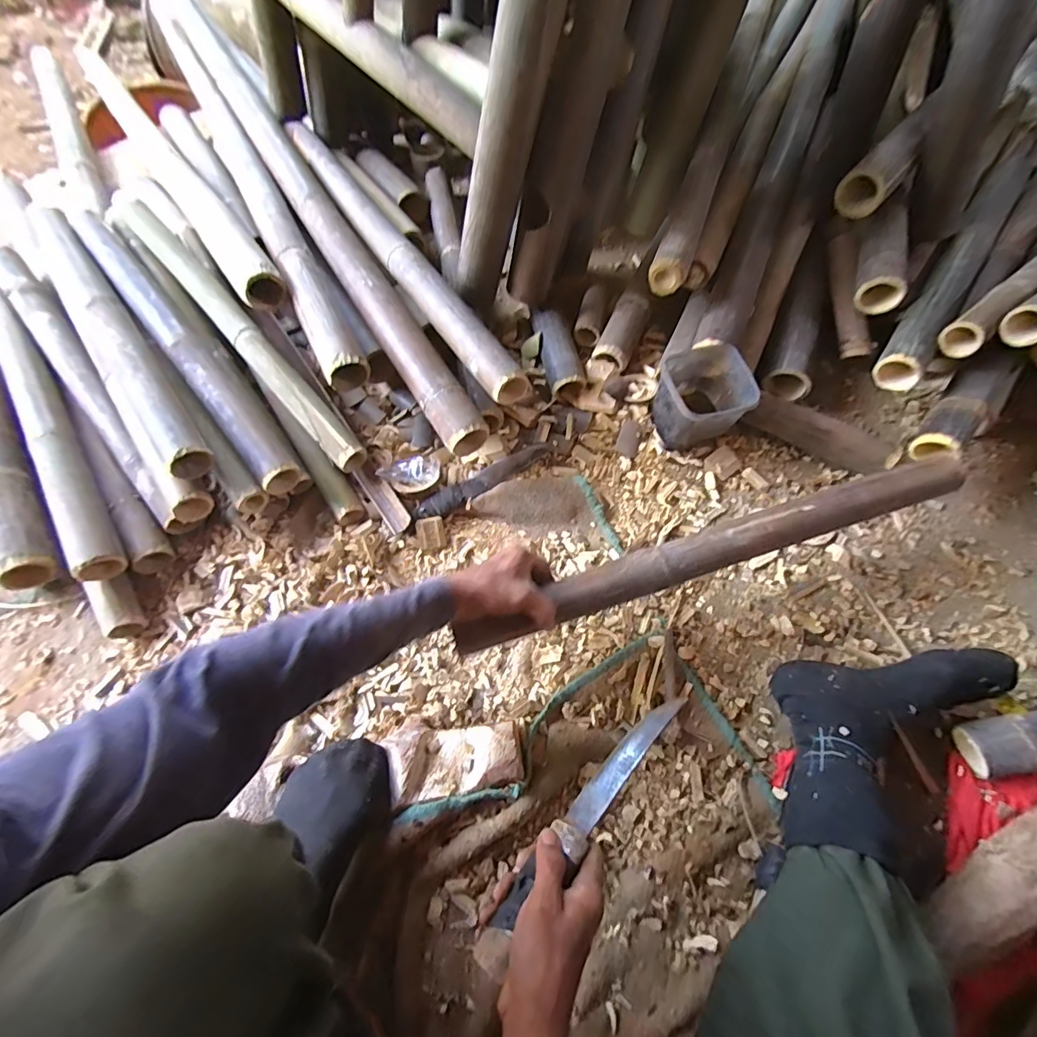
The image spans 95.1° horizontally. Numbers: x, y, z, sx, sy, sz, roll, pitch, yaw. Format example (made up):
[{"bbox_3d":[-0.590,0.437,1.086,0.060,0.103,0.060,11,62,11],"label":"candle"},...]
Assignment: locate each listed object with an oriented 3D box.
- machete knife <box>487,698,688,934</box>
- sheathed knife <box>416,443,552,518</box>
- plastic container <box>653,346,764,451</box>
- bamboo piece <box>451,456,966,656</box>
[{"bbox_3d":[0.079,0.279,0.472,0.271,0.031,0.030,-36,69,-29],"label":"machete knife"},{"bbox_3d":[-0.048,-0.063,0.729,0.230,0.020,0.038,-30,68,-12],"label":"sheathed knife"},{"bbox_3d":[0.271,-0.181,0.726,0.113,0.113,0.116,-13,66,-4],"label":"plastic container"},{"bbox_3d":[0.231,0.036,0.565,0.624,0.035,0.053,-18,66,-6],"label":"bamboo piece"}]

